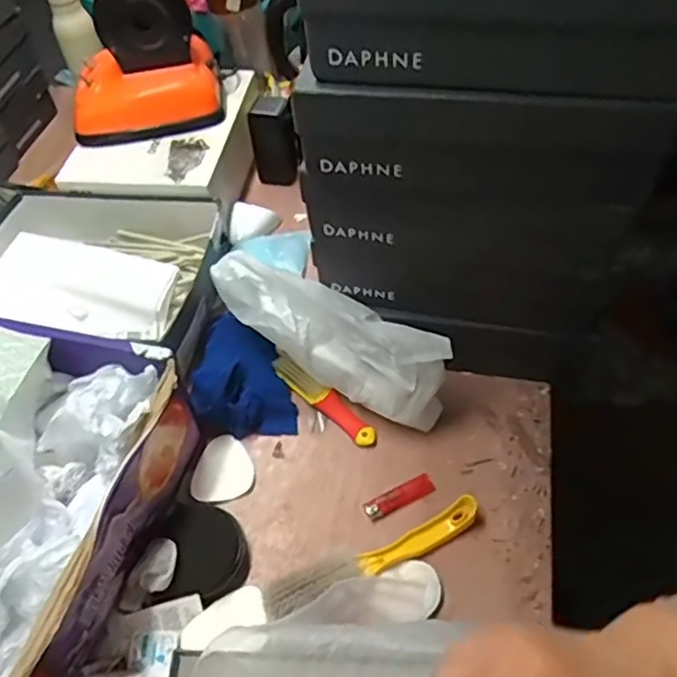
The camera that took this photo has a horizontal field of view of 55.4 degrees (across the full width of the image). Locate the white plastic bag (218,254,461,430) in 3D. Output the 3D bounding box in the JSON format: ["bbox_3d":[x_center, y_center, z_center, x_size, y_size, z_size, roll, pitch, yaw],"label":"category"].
[{"bbox_3d":[-0.008,-0.013,0.716,0.298,0.118,0.079,30,59,10],"label":"white plastic bag"}]

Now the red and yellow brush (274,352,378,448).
[{"bbox_3d":[-0.018,0.070,0.753,0.154,0.030,0.026,36,62,28],"label":"red and yellow brush"}]

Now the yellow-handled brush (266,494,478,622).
[{"bbox_3d":[0.036,0.212,0.632,0.226,0.039,0.034,-24,54,-14],"label":"yellow-handled brush"}]

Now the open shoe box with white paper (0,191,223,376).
[{"bbox_3d":[-0.324,-0.090,0.851,0.350,0.084,0.244,10,53,12],"label":"open shoe box with white paper"}]

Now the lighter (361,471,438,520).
[{"bbox_3d":[0.065,0.168,0.689,0.079,0.013,0.022,-21,53,-12],"label":"lighter"}]

